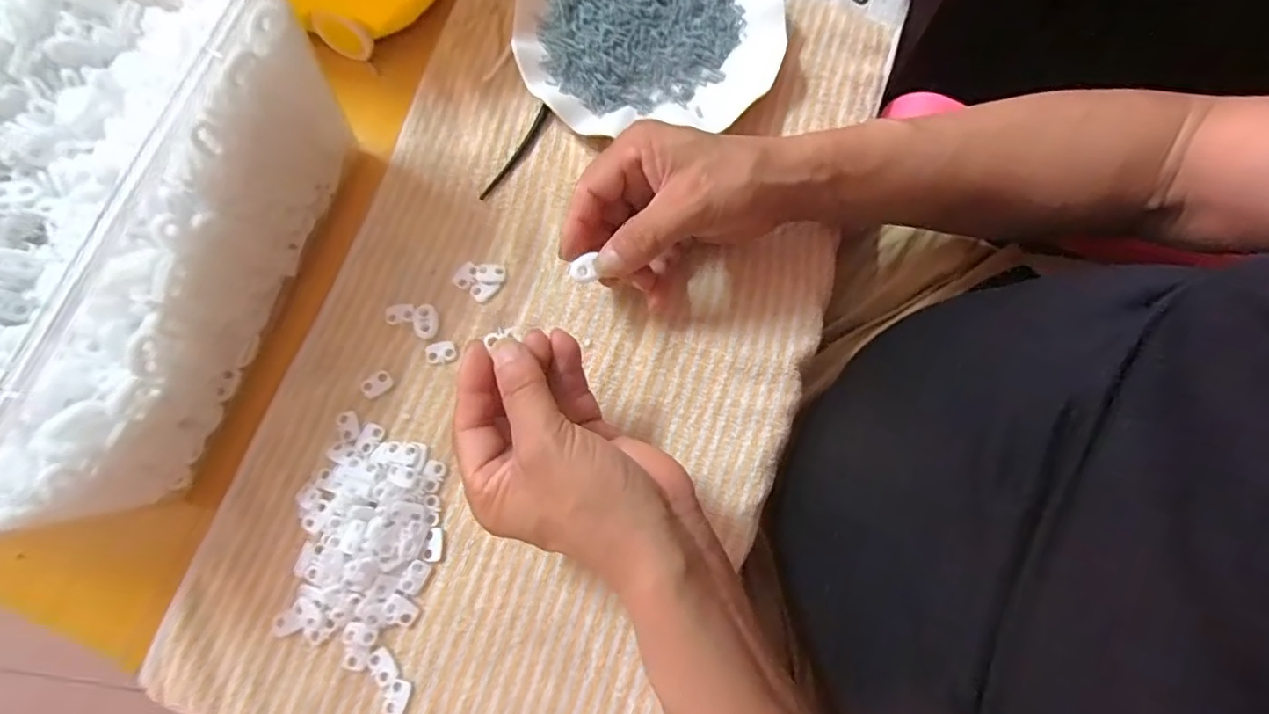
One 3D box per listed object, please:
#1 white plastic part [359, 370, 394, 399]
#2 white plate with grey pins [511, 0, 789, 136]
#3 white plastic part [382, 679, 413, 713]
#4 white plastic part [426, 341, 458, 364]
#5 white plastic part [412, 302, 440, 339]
[{"bbox_3d":[-0.158,0.017,0.345,0.019,0.004,0.012,-34,77,-8],"label":"white plastic part"},{"bbox_3d":[0.011,-0.236,0.401,0.181,0.020,0.168,0,75,1],"label":"white plate with grey pins"},{"bbox_3d":[-0.128,0.183,0.302,0.013,0.004,0.018,16,75,5],"label":"white plastic part"},{"bbox_3d":[-0.120,-0.003,0.349,0.019,0.004,0.013,-10,75,-2],"label":"white plastic part"},{"bbox_3d":[-0.131,-0.022,0.354,0.015,0.004,0.023,-11,75,-2],"label":"white plastic part"}]

